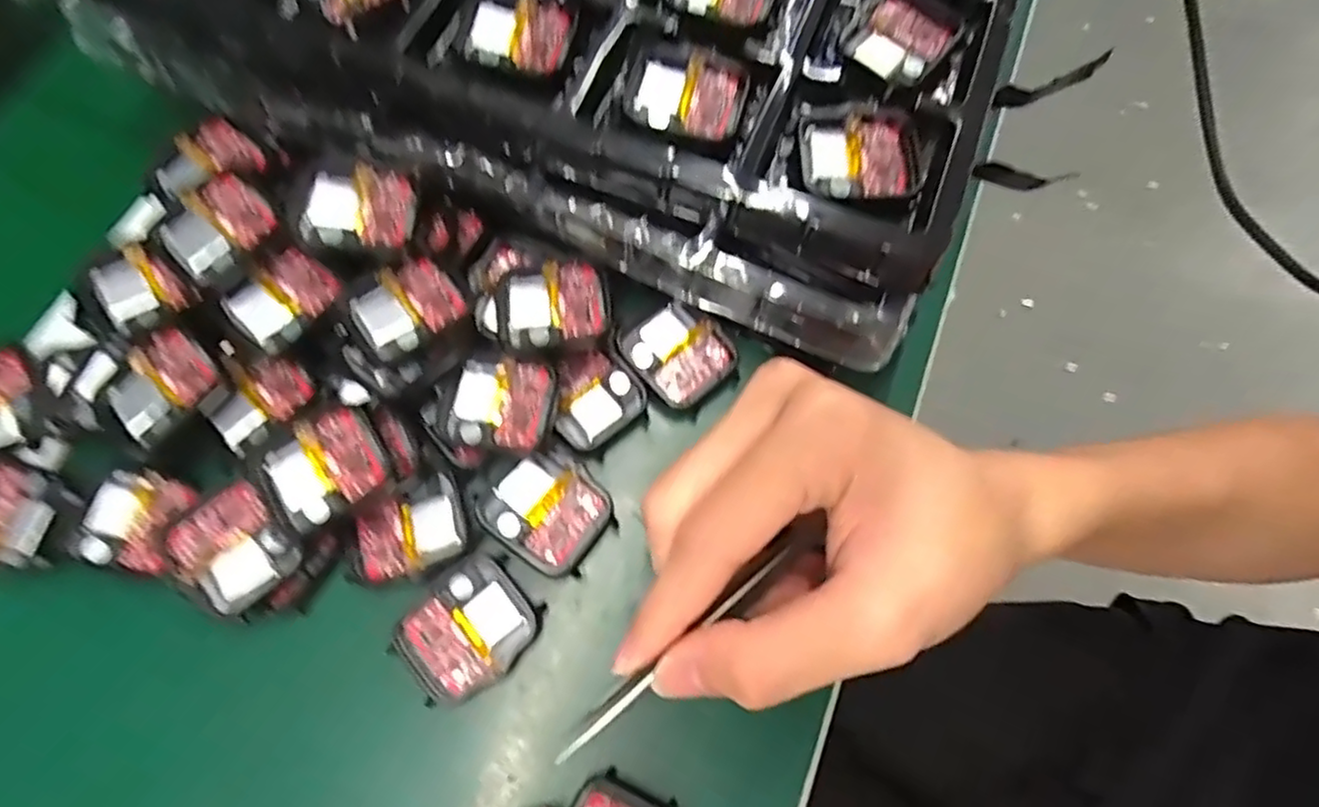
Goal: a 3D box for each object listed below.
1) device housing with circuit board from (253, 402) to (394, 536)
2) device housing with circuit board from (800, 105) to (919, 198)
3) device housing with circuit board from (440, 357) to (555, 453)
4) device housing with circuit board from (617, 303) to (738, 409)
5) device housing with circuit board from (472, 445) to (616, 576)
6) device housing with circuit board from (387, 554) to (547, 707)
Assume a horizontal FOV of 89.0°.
[{"bbox_3d":[-0.115,0.021,0.231,0.039,0.005,0.036,-35,75,-12],"label":"device housing with circuit board"},{"bbox_3d":[0.071,-0.090,0.238,0.040,0.006,0.036,5,70,1],"label":"device housing with circuit board"},{"bbox_3d":[-0.060,-0.001,0.249,0.040,0.006,0.033,9,70,2],"label":"device housing with circuit board"},{"bbox_3d":[0.008,-0.020,0.268,0.037,0.007,0.038,-42,76,-14],"label":"device housing with circuit board"},{"bbox_3d":[-0.042,0.038,0.246,0.042,0.005,0.038,34,73,10],"label":"device housing with circuit board"},{"bbox_3d":[-0.066,0.079,0.232,0.045,0.006,0.037,-39,76,-14],"label":"device housing with circuit board"}]

